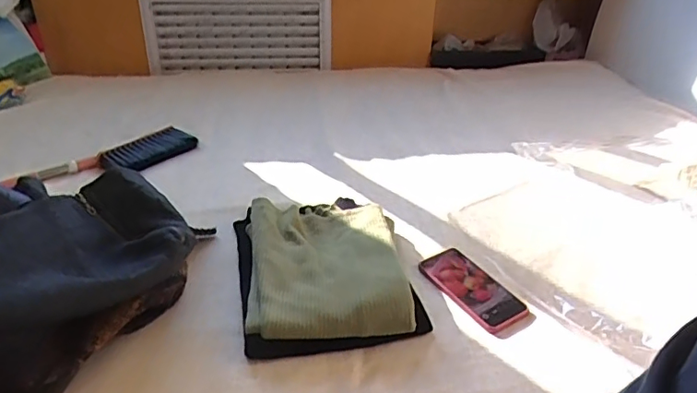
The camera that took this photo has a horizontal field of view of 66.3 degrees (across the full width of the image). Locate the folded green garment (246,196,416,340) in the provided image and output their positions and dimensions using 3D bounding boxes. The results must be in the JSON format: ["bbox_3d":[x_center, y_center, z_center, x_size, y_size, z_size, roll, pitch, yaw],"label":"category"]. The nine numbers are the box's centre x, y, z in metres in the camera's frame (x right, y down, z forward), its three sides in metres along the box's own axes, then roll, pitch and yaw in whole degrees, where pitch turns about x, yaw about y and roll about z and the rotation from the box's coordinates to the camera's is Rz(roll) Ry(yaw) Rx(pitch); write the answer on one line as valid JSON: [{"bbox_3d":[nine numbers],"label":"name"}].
[{"bbox_3d":[-0.035,0.089,0.819,0.228,0.034,0.305,-3,33,-5],"label":"folded green garment"}]

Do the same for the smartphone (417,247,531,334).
[{"bbox_3d":[0.181,0.135,0.814,0.079,0.020,0.179,-30,44,-17],"label":"smartphone"}]

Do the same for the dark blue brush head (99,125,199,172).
[{"bbox_3d":[-0.418,-0.098,1.127,0.100,0.032,0.196,30,42,35],"label":"dark blue brush head"}]

